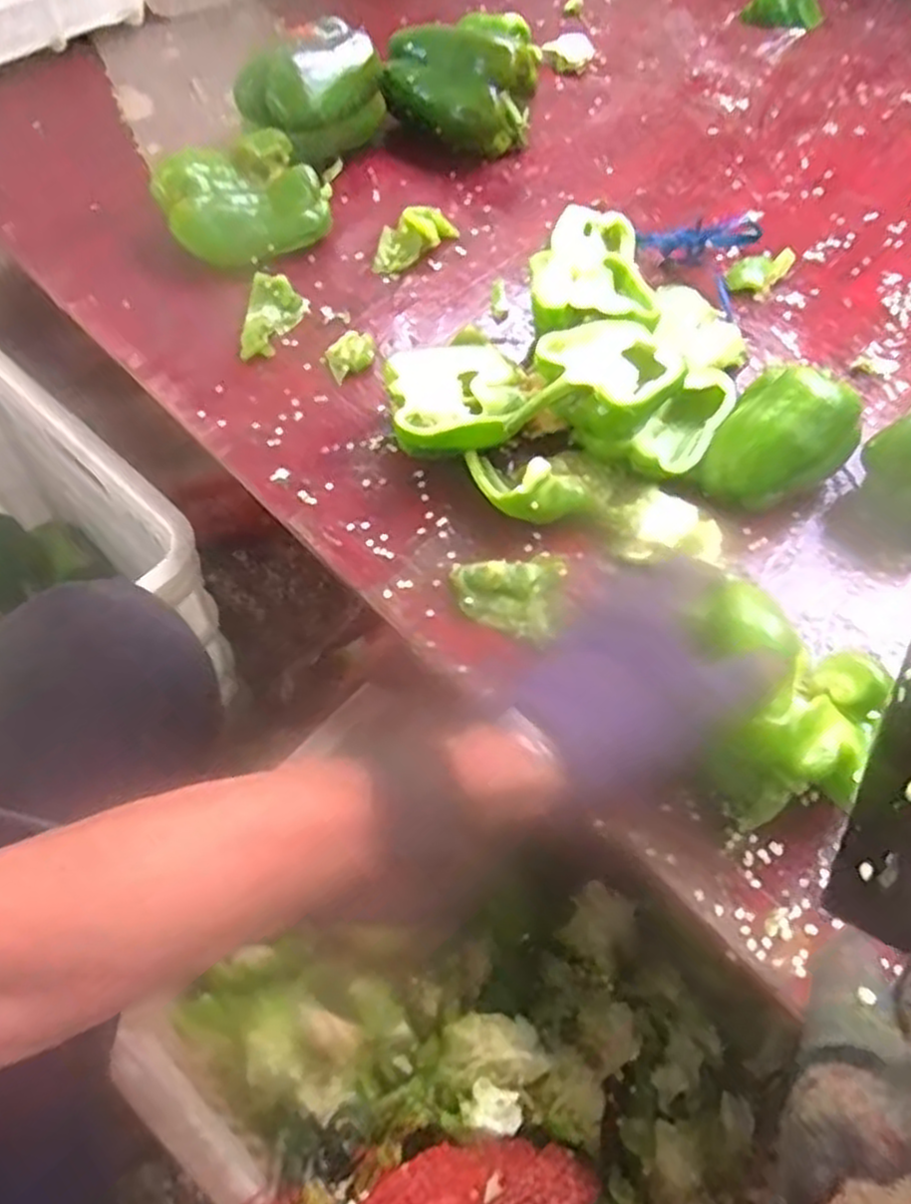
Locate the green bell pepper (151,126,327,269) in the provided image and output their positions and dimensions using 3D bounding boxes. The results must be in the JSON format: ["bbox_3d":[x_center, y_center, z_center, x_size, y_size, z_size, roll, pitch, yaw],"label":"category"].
[{"bbox_3d":[-0.164,-0.311,0.607,0.131,0.051,0.106,-13,58,-9],"label":"green bell pepper"}]

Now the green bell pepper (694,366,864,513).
[{"bbox_3d":[0.189,-0.091,0.459,0.068,0.067,0.079,38,64,22],"label":"green bell pepper"}]

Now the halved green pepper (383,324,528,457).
[{"bbox_3d":[0.000,-0.127,0.494,0.085,0.047,0.094,-11,58,-8],"label":"halved green pepper"}]

